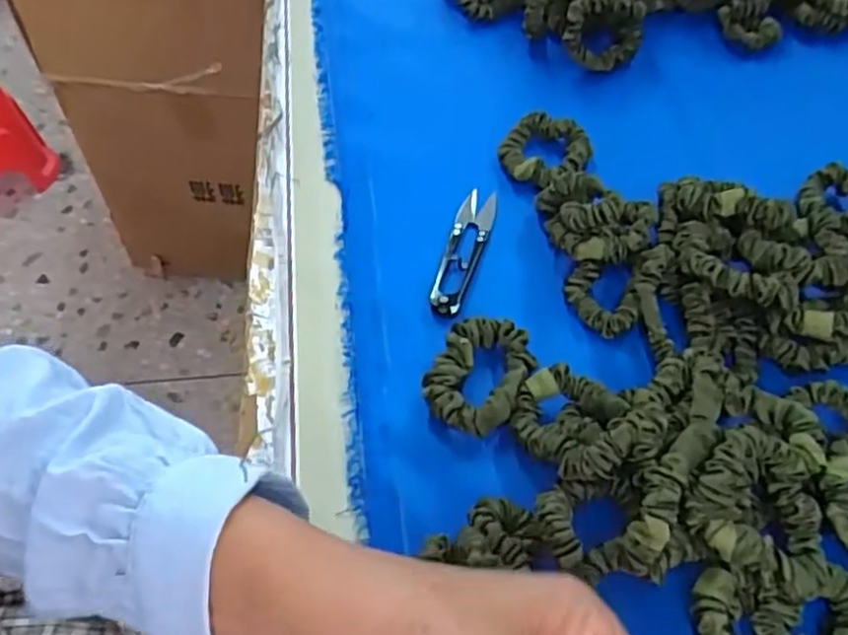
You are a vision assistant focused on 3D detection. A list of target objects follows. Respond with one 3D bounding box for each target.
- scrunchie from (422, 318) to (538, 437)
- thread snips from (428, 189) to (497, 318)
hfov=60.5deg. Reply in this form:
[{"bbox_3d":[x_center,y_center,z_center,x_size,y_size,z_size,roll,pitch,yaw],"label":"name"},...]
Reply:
[{"bbox_3d":[0.028,0.027,0.371,0.046,0.016,0.068,23,57,15],"label":"scrunchie"},{"bbox_3d":[0.024,-0.041,0.437,0.021,0.011,0.102,13,55,9],"label":"thread snips"}]

